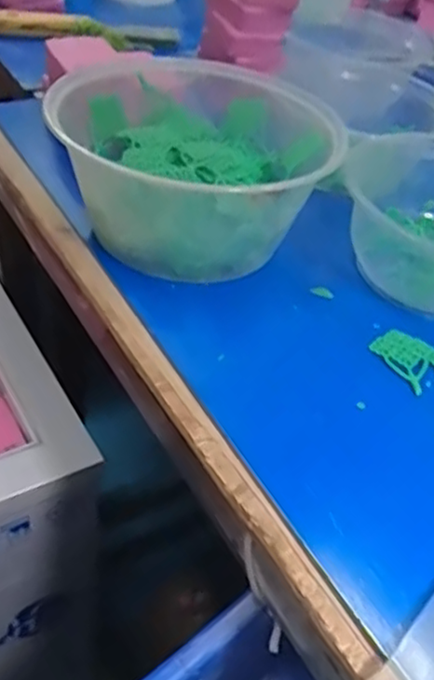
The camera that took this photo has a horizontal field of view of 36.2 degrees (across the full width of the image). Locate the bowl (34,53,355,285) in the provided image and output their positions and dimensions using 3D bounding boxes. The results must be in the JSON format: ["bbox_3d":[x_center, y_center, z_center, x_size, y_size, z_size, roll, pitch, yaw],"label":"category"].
[{"bbox_3d":[-0.010,-0.110,0.412,0.159,0.077,0.155,5,42,-5],"label":"bowl"}]

